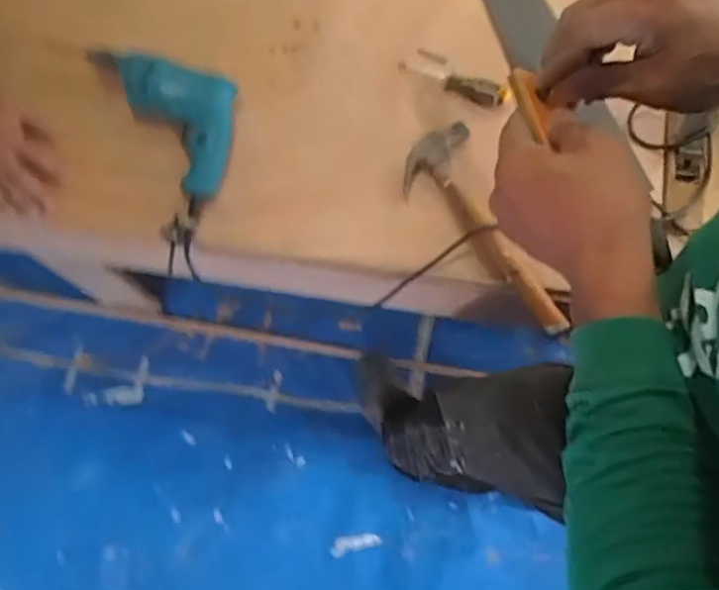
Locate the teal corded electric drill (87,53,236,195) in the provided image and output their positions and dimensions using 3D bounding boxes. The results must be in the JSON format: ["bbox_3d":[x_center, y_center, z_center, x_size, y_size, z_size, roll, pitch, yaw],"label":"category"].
[{"bbox_3d":[-0.239,-0.261,0.854,0.135,0.062,0.243,-34,77,-9],"label":"teal corded electric drill"}]

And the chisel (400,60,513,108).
[{"bbox_3d":[0.135,-0.306,0.904,0.161,0.024,0.024,23,76,7],"label":"chisel"}]

